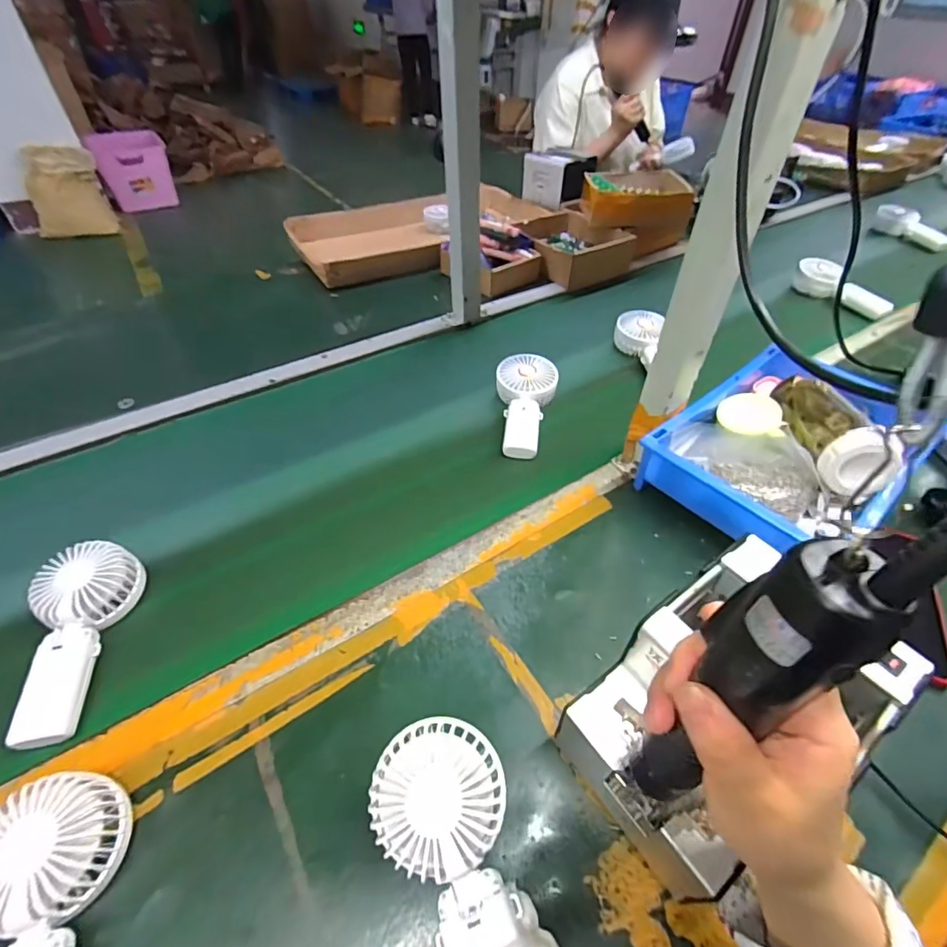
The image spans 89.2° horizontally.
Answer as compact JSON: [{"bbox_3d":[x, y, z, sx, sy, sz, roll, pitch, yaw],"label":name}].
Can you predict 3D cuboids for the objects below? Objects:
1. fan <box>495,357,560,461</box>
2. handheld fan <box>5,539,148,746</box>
[{"bbox_3d":[0.074,-0.095,0.685,0.085,0.032,0.175,1,58,9],"label":"fan"},{"bbox_3d":[-0.372,0.147,0.445,0.073,0.052,0.181,-9,48,-9],"label":"handheld fan"}]

